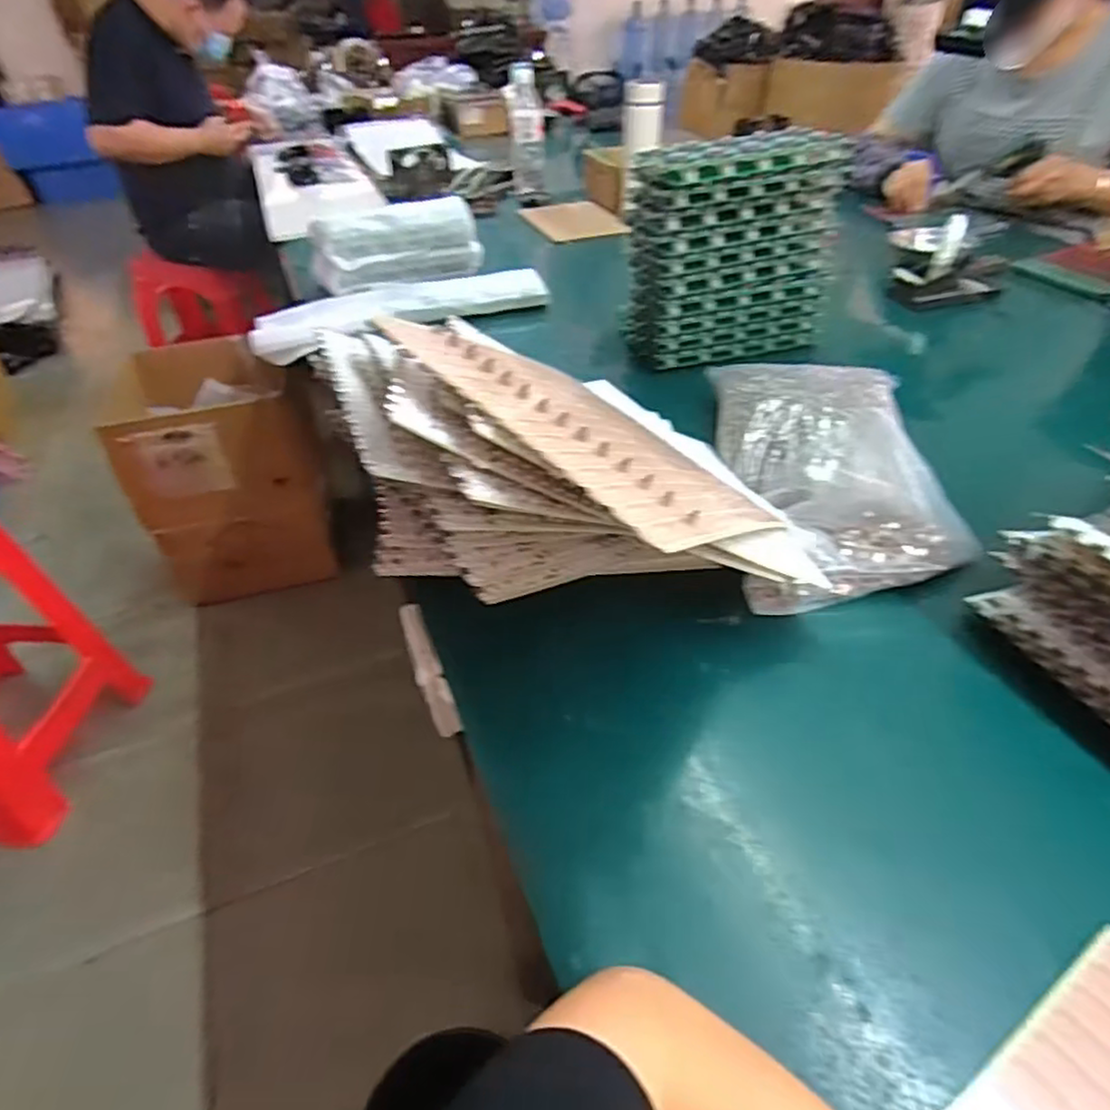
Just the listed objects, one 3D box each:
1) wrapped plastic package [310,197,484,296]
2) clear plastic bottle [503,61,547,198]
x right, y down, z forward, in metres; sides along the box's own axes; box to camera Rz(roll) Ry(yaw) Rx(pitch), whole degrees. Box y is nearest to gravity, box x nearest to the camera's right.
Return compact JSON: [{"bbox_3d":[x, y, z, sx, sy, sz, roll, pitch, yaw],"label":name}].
[{"bbox_3d":[-0.257,-0.504,1.118,0.261,0.094,0.107,-19,42,-18],"label":"wrapped plastic package"},{"bbox_3d":[-0.062,-0.942,1.536,0.073,0.210,0.064,-5,39,-2],"label":"clear plastic bottle"}]

